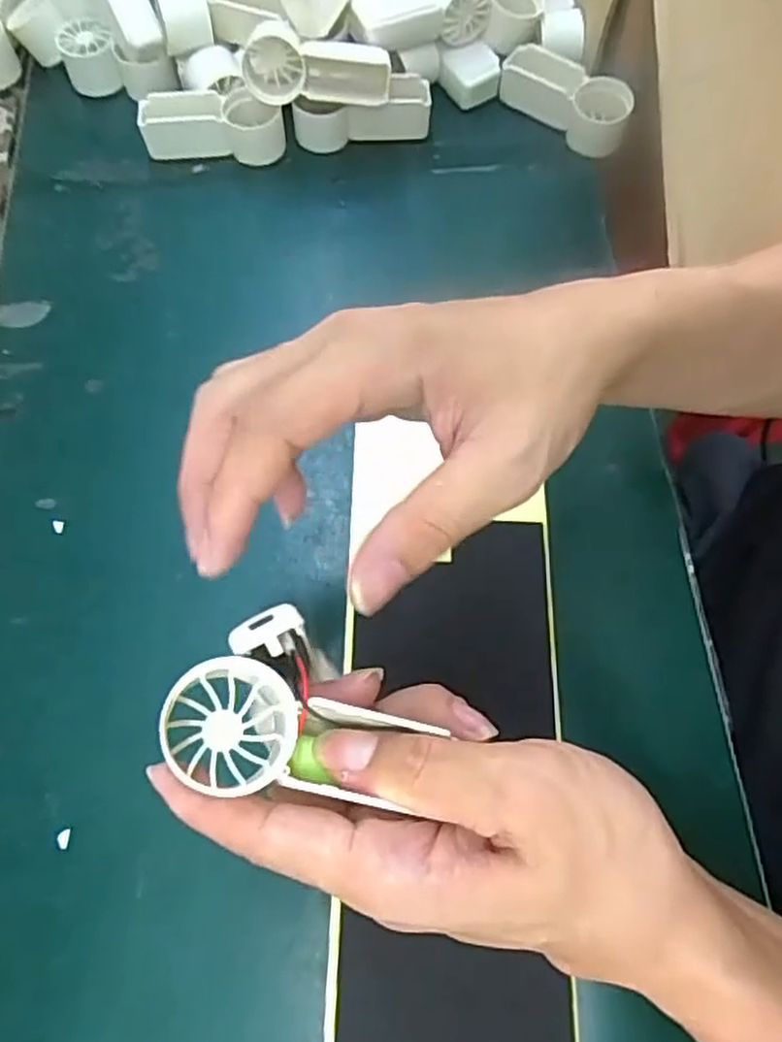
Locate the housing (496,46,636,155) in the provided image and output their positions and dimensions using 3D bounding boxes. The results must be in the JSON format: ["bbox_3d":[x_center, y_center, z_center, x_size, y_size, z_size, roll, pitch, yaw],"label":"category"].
[{"bbox_3d":[0.117,-0.284,0.490,0.090,0.039,0.032,32,72,12],"label":"housing"}]

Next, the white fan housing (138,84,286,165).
[{"bbox_3d":[-0.117,-0.261,0.482,0.092,0.036,0.031,1,69,0],"label":"white fan housing"}]

